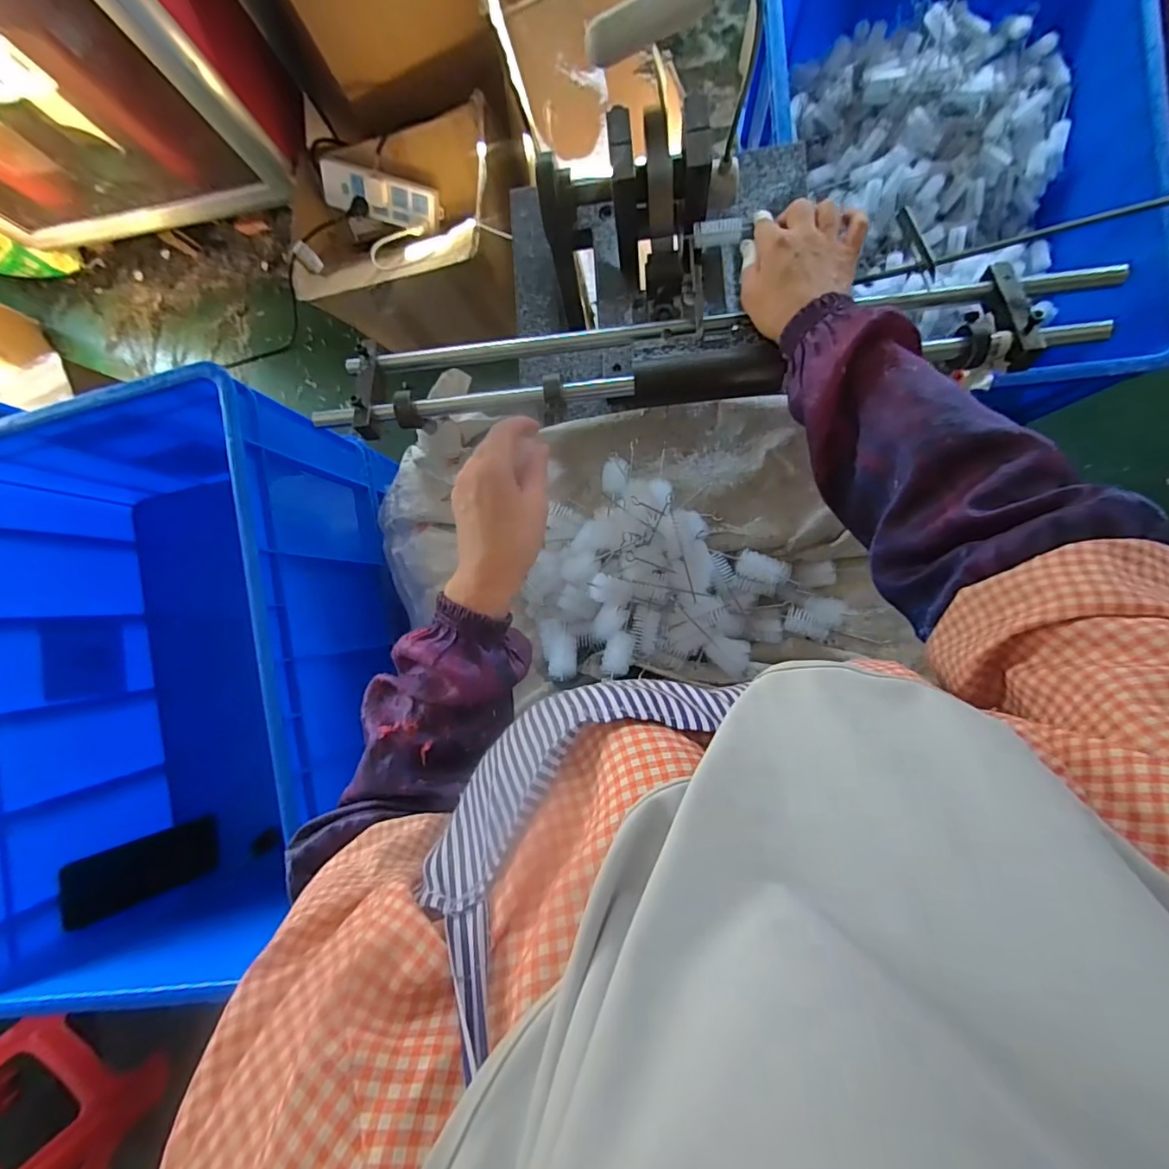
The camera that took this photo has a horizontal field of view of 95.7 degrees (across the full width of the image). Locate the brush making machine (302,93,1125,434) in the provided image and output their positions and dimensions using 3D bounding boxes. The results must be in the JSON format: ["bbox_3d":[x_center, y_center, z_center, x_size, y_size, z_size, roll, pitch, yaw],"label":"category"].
[{"bbox_3d":[0.097,-0.291,0.486,0.595,0.138,0.275,-3,88,8],"label":"brush making machine"}]

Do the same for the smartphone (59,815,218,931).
[{"bbox_3d":[-0.574,0.371,0.694,0.006,0.160,0.078,-4,89,32],"label":"smartphone"}]

